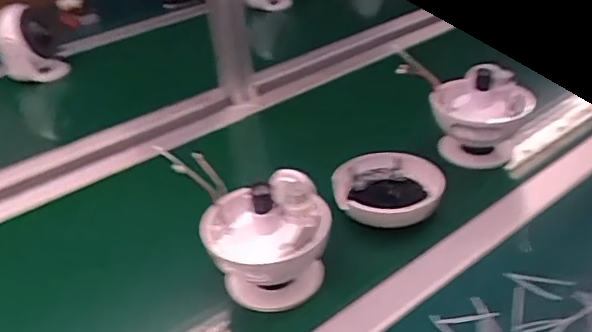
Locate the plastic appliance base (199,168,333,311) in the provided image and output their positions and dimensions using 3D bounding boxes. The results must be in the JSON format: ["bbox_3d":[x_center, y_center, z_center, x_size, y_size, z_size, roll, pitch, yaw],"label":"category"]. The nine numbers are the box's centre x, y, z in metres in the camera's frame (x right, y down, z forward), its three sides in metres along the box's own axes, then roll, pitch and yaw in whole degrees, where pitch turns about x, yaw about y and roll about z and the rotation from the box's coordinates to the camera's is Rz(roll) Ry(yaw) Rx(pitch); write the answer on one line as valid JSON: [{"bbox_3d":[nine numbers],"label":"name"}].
[{"bbox_3d":[-0.026,0.075,0.561,0.117,0.116,0.110,-4,33,-4],"label":"plastic appliance base"}]

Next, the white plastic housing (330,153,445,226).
[{"bbox_3d":[0.108,0.028,0.670,0.122,0.044,0.117,-6,33,-6],"label":"white plastic housing"}]

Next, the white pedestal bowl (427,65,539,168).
[{"bbox_3d":[0.247,-0.067,0.771,0.120,0.122,0.106,10,35,17],"label":"white pedestal bowl"}]

